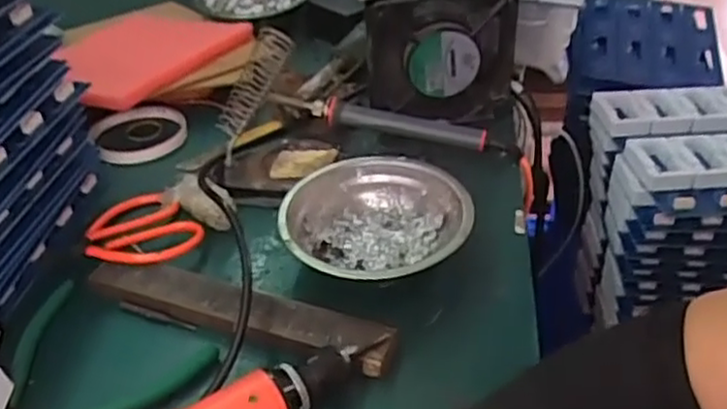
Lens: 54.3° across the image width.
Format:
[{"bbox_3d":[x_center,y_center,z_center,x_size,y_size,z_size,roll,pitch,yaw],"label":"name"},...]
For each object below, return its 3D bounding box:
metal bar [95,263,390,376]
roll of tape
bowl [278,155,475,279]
[{"bbox_3d":[-0.080,0.064,0.447,0.206,0.014,0.032,13,41,17],"label":"metal bar"},{"bbox_3d":[-0.197,-0.062,0.625,0.080,0.014,0.075,-1,39,1],"label":"roll of tape"},{"bbox_3d":[0.008,0.016,0.484,0.121,0.033,0.123,-1,39,1],"label":"bowl"}]

